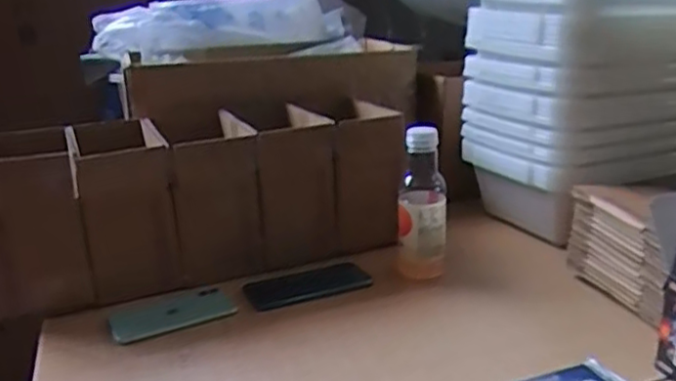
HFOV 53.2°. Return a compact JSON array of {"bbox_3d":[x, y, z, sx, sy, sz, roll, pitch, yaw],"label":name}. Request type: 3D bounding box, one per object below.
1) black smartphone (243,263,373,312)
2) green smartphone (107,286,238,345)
[{"bbox_3d":[-0.042,0.121,0.889,0.156,0.015,0.082,-11,25,-23],"label":"black smartphone"},{"bbox_3d":[-0.203,0.153,0.834,0.149,0.011,0.080,-11,19,-25],"label":"green smartphone"}]

